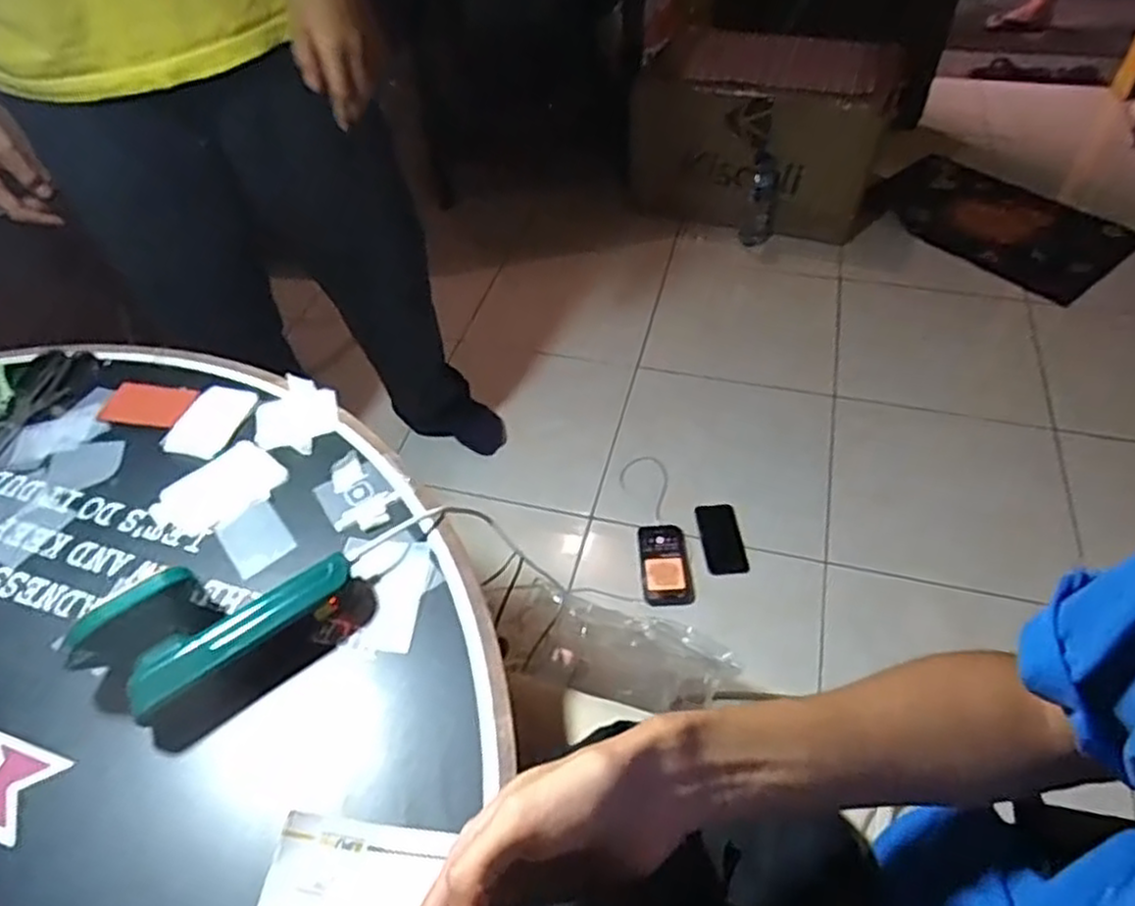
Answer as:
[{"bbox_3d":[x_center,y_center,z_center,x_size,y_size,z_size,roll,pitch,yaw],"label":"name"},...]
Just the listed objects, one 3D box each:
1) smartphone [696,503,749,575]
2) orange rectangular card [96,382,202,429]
[{"bbox_3d":[0.255,0.141,1.227,0.064,0.014,0.130,-8,58,1],"label":"smartphone"},{"bbox_3d":[-0.406,-0.049,0.718,0.086,0.007,0.056,6,49,9],"label":"orange rectangular card"}]

